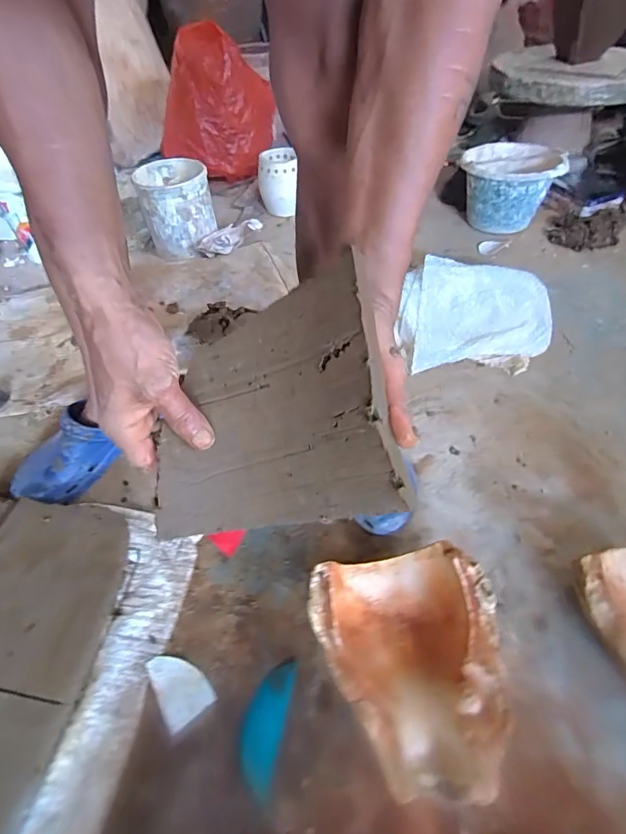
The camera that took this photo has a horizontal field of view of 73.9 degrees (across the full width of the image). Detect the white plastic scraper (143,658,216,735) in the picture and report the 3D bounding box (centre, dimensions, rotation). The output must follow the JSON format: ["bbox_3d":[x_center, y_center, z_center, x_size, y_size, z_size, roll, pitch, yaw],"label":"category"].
[{"bbox_3d":[-0.158,0.314,0.489,0.054,0.006,0.081,-30,55,-21],"label":"white plastic scraper"}]

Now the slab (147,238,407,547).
[{"bbox_3d":[-0.036,-0.012,0.324,0.184,0.046,0.187,-14,75,24],"label":"slab"}]

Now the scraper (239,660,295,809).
[{"bbox_3d":[-0.055,0.337,0.458,0.043,0.009,0.121,8,51,9],"label":"scraper"}]

